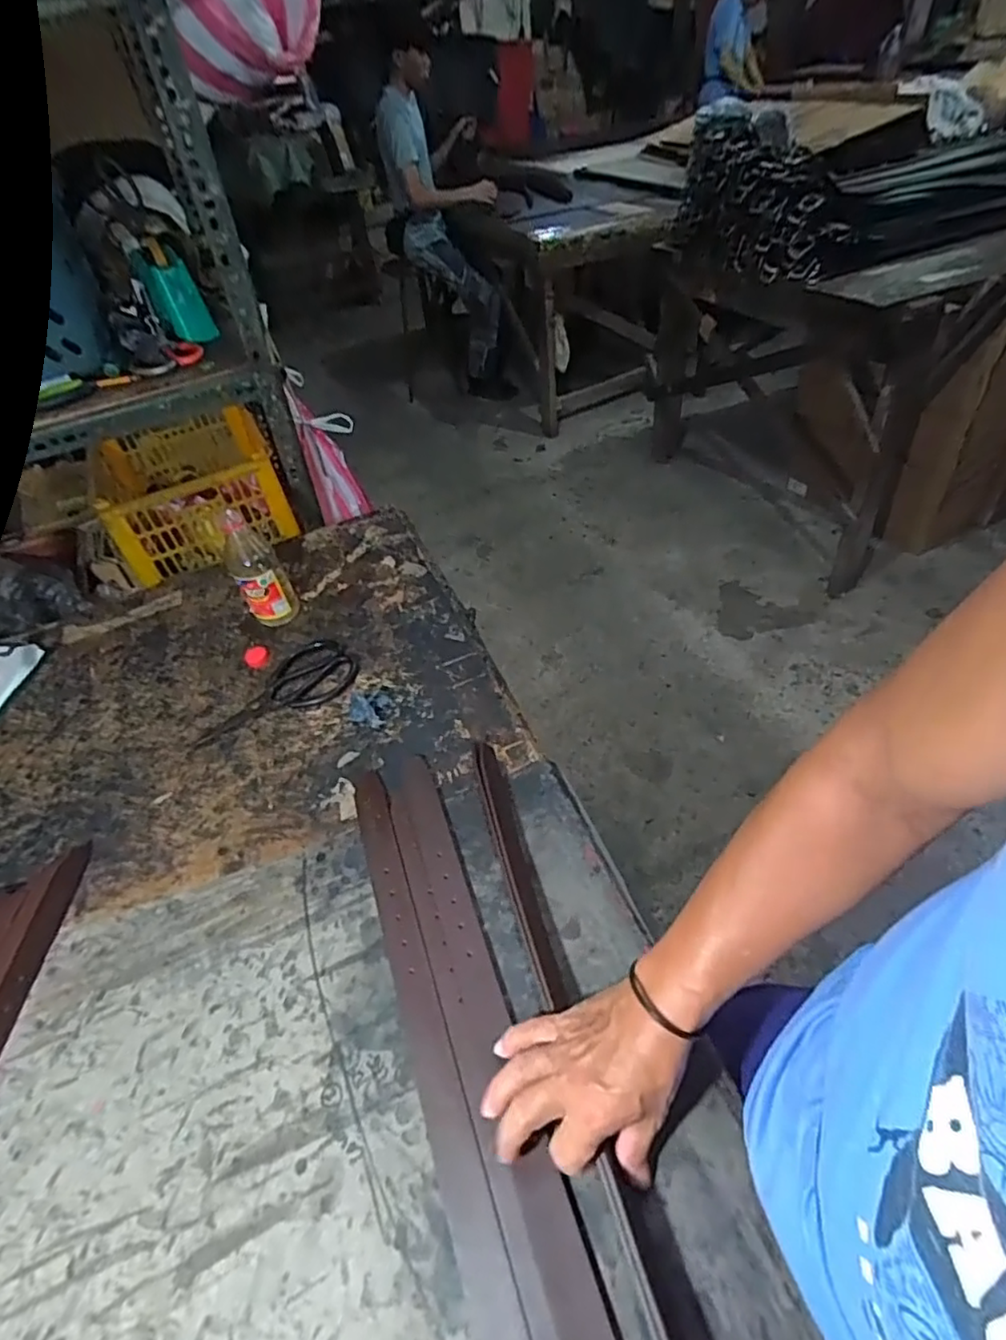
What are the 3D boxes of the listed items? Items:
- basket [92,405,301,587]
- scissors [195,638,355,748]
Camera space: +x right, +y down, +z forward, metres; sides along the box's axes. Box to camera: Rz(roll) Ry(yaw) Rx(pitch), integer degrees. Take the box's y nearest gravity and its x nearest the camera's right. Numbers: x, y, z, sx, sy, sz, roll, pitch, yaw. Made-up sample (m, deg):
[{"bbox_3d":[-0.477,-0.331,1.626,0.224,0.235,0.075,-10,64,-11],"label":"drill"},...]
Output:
[{"bbox_3d":[-0.614,-0.369,1.201,0.312,0.150,0.427,-28,49,-19],"label":"basket"},{"bbox_3d":[-0.296,0.029,0.797,0.213,0.023,0.092,-26,49,-18],"label":"scissors"}]

